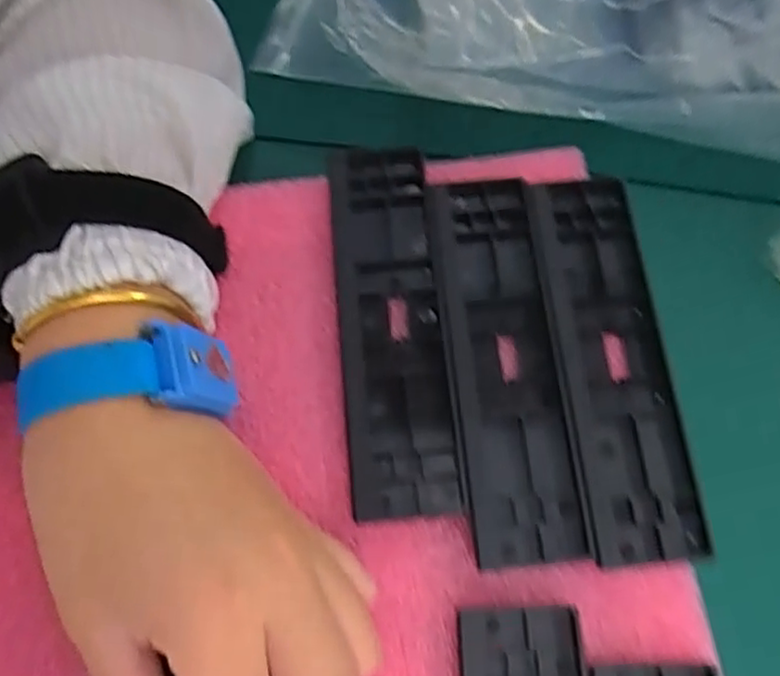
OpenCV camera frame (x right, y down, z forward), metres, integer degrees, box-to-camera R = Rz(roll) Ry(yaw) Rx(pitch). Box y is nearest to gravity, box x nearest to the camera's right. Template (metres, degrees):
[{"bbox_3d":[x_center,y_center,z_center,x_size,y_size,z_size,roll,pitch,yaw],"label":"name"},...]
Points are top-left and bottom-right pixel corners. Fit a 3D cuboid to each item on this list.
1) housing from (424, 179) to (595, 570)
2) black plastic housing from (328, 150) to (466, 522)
[{"bbox_3d":[0.044,0.008,0.277,0.041,0.008,0.158,-5,70,-3],"label":"housing"},{"bbox_3d":[0.000,-0.010,0.285,0.041,0.009,0.162,-5,70,-3],"label":"black plastic housing"}]

